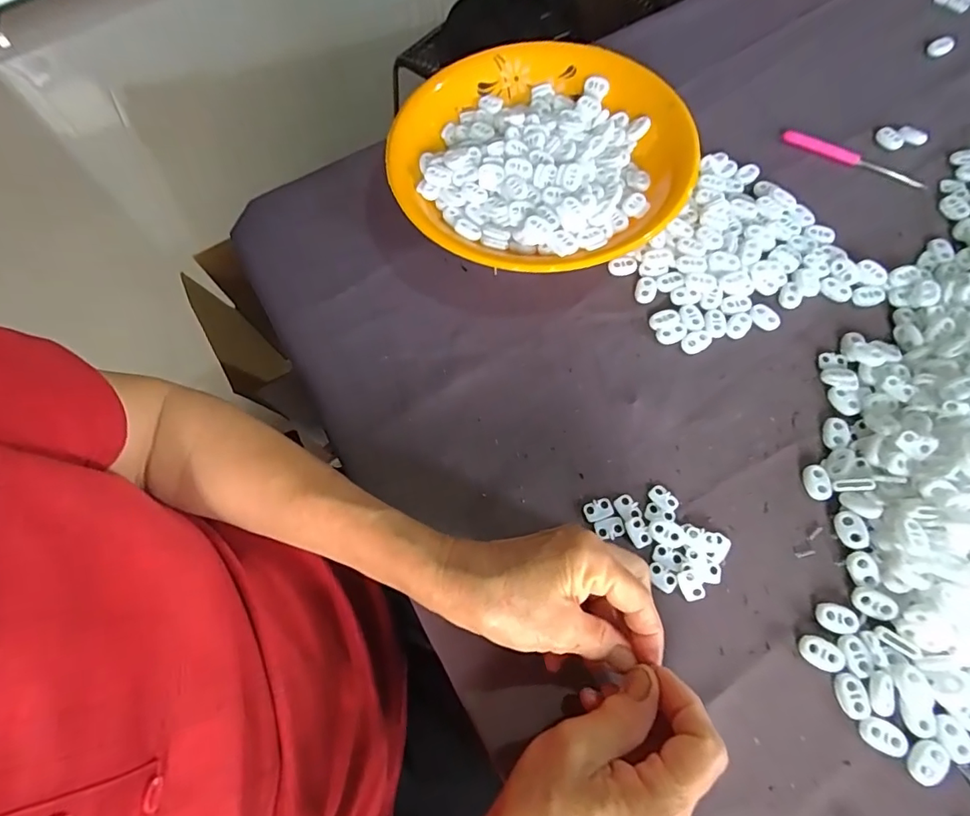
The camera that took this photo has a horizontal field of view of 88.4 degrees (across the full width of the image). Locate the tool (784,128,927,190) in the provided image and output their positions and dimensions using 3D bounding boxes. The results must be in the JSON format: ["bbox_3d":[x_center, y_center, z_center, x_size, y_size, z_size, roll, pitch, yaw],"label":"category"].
[{"bbox_3d":[0.305,-0.208,0.416,0.113,0.010,0.013,31,72,15],"label":"tool"}]

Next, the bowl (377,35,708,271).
[{"bbox_3d":[0.050,-0.206,0.412,0.234,0.042,0.231,-1,67,3],"label":"bowl"}]

